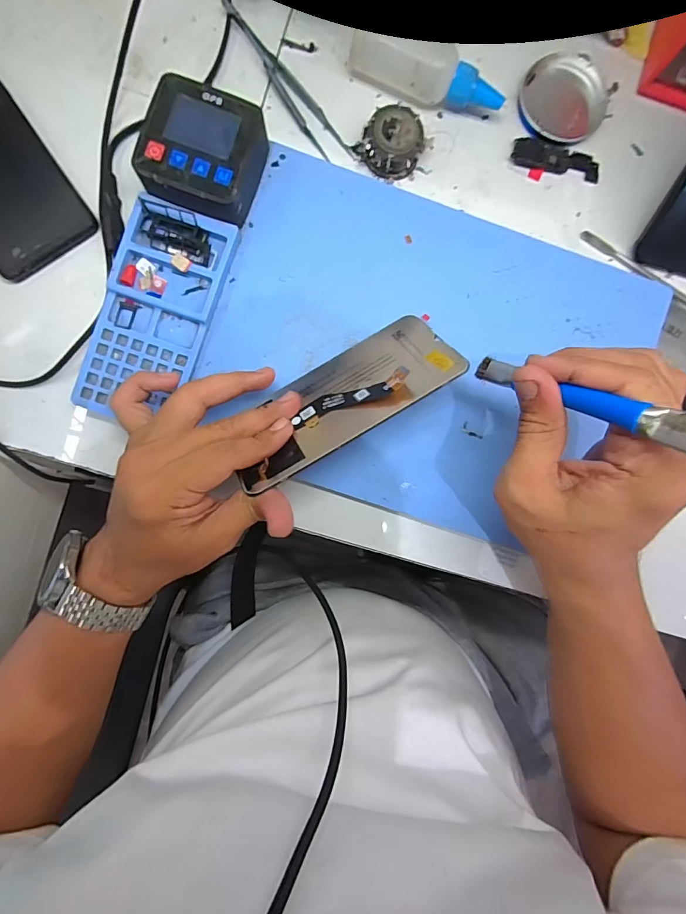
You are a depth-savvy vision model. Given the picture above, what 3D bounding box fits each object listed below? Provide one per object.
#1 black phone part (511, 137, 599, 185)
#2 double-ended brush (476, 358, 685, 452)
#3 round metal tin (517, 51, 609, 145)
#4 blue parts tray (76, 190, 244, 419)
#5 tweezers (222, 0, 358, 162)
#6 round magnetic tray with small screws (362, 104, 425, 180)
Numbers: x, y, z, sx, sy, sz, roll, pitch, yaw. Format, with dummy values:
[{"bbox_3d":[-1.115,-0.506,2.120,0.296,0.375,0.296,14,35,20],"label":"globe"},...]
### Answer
[{"bbox_3d":[0.163,-0.226,0.321,0.069,0.005,0.021,9,89,-4],"label":"black phone part"},{"bbox_3d":[0.113,-0.030,0.209,0.014,0.139,0.009,-37,120,-3],"label":"double-ended brush"},{"bbox_3d":[0.168,-0.272,0.322,0.067,0.007,0.065,0,90,-4],"label":"round metal tin"},{"bbox_3d":[-0.127,-0.096,0.290,0.070,0.020,0.144,19,89,-3],"label":"blue parts tray"},{"bbox_3d":[-0.041,-0.269,0.306,0.020,0.006,0.134,-39,92,-3],"label":"tweezers"},{"bbox_3d":[0.036,-0.223,0.302,0.041,0.023,0.040,0,90,-4],"label":"round magnetic tray with small screws"}]

